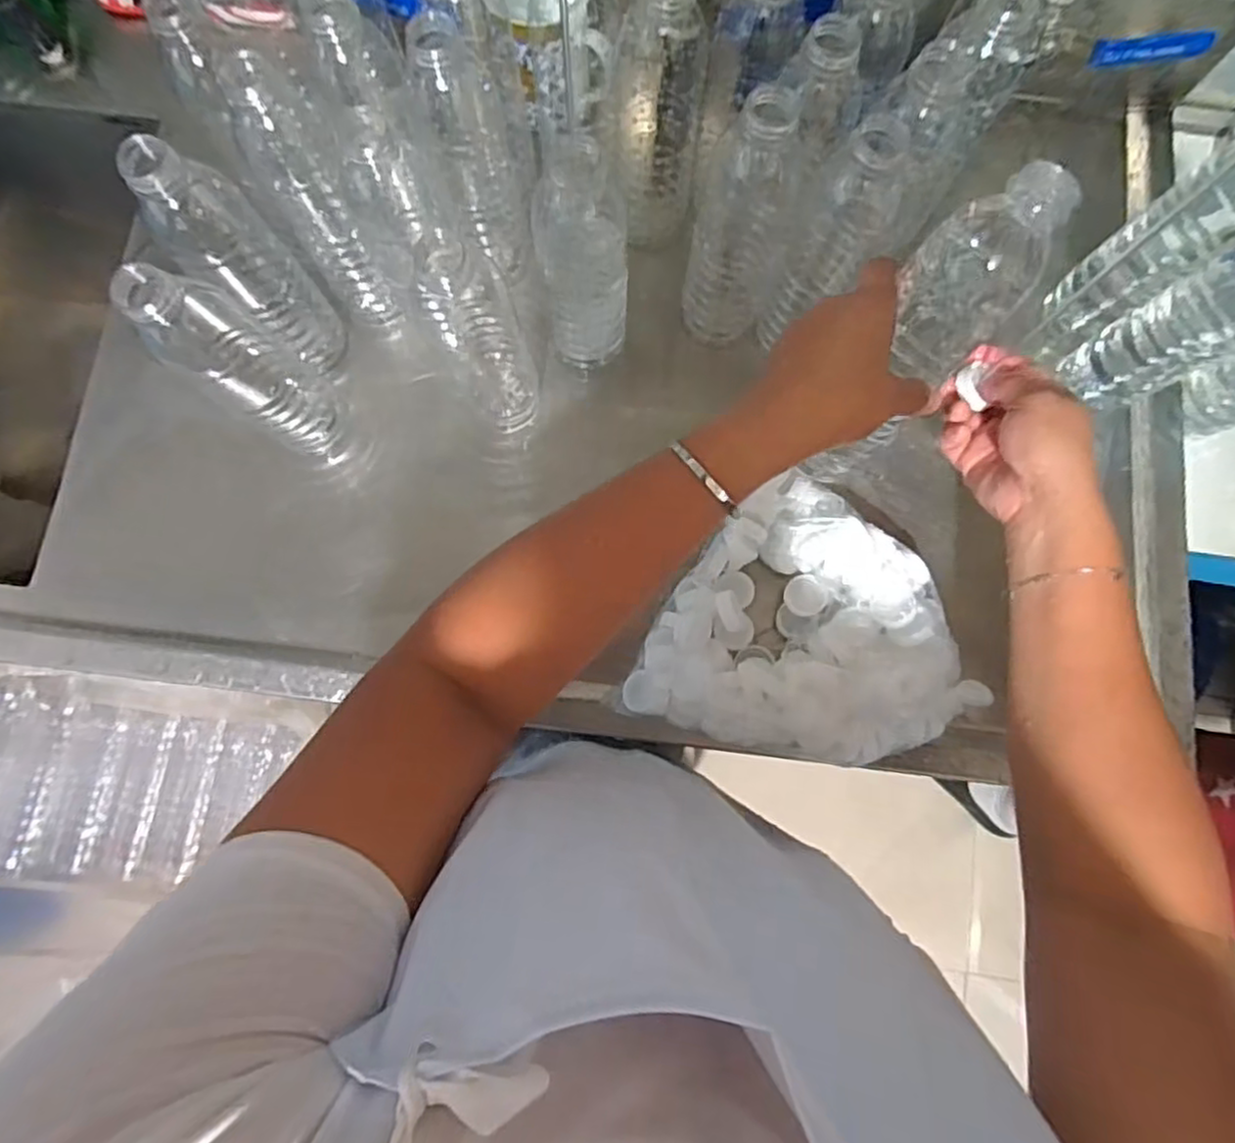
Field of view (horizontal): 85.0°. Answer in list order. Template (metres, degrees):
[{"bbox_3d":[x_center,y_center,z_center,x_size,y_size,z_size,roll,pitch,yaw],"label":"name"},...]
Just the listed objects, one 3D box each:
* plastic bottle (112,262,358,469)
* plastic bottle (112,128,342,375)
[{"bbox_3d":[-0.246,-0.137,0.461,0.058,0.209,0.058,-42,83,-8],"label":"plastic bottle"},{"bbox_3d":[-0.249,-0.202,0.464,0.066,0.206,0.058,-37,82,-7],"label":"plastic bottle"}]

